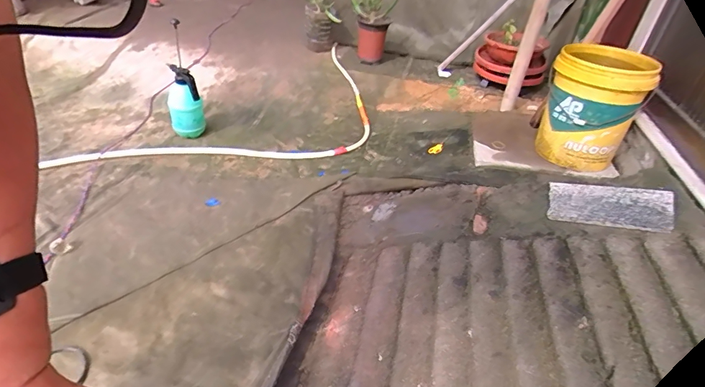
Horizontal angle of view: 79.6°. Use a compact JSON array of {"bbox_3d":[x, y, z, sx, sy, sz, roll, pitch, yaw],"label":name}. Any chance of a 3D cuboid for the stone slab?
[{"bbox_3d":[0.648,0.029,1.082,0.271,0.020,0.140,7,52,30],"label":"stone slab"}]

